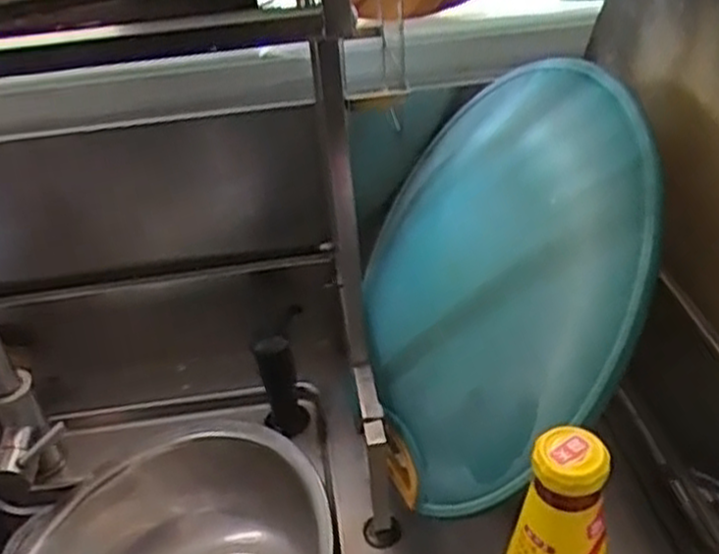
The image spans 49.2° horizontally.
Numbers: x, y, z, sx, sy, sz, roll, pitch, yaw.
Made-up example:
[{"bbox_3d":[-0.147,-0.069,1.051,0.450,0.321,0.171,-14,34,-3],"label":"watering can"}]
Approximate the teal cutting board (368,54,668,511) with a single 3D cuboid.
[{"bbox_3d":[0.100,-0.013,0.605,0.016,0.298,0.326,20,34,-25],"label":"teal cutting board"}]

